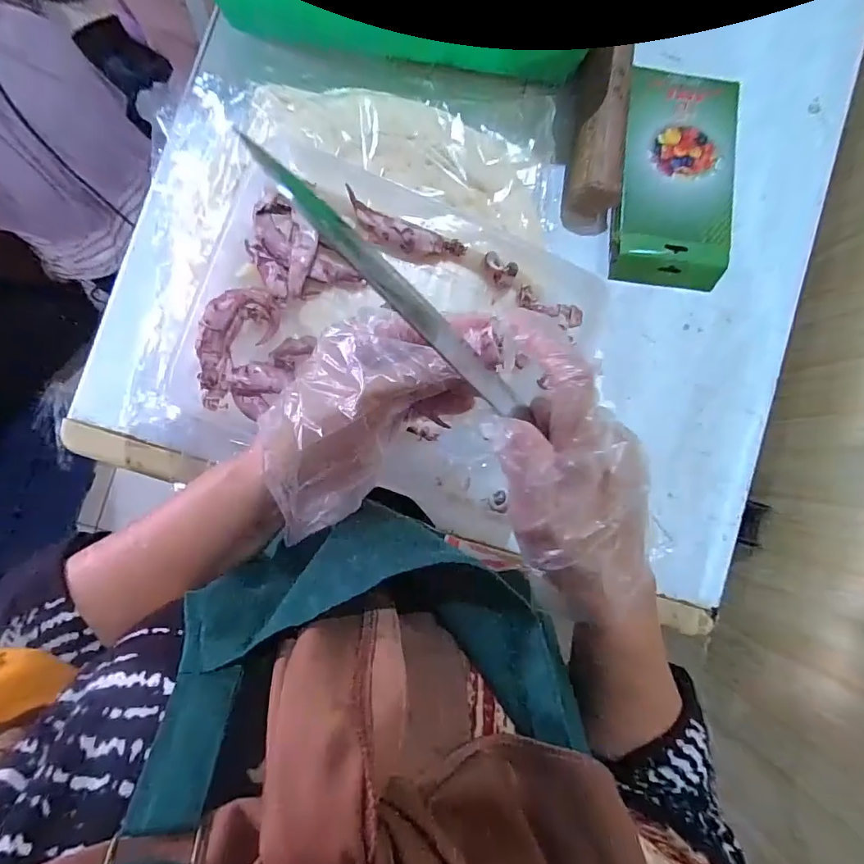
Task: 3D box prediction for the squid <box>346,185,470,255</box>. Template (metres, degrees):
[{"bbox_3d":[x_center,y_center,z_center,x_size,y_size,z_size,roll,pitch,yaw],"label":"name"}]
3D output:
[{"bbox_3d":[-0.023,-0.158,0.384,0.098,0.016,0.030,21,87,-4],"label":"squid"}]

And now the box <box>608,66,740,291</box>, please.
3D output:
[{"bbox_3d":[0.244,-0.250,0.480,0.120,0.033,0.202,5,88,-5],"label":"box"}]

